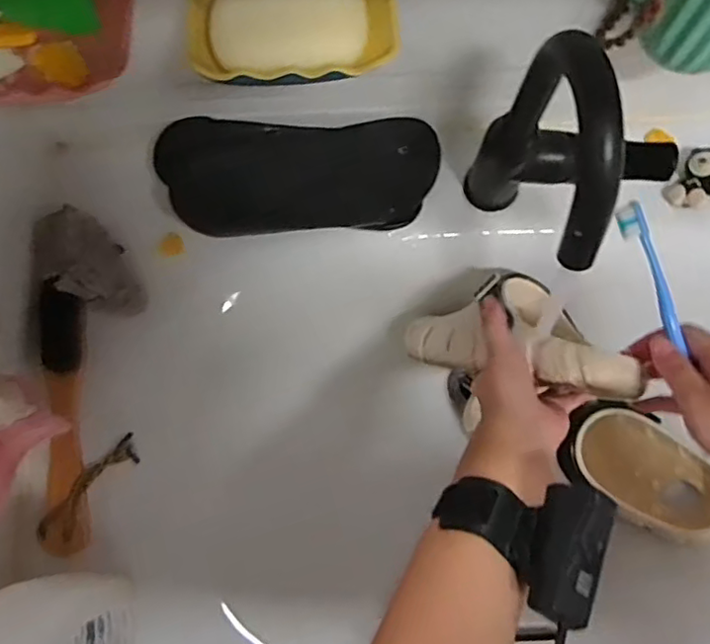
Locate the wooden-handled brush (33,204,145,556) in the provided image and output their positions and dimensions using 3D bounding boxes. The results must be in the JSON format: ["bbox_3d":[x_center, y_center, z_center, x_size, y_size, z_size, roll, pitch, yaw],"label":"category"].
[{"bbox_3d":[-0.220,0.042,0.498,0.072,0.053,0.272,-5,75,-1],"label":"wooden-handled brush"}]

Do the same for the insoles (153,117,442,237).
[{"bbox_3d":[-0.044,-0.126,0.524,0.229,0.027,0.092,-5,96,-15],"label":"insoles"}]

